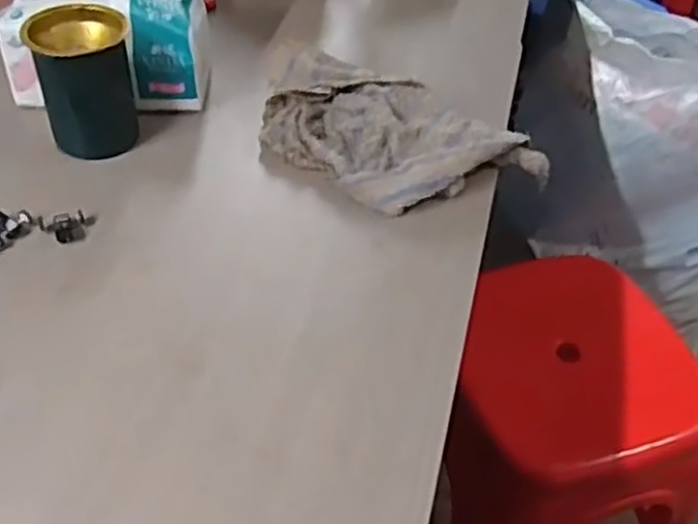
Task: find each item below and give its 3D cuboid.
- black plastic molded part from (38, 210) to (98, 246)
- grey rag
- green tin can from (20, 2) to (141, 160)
[{"bbox_3d":[-0.206,-0.026,0.543,0.038,0.010,0.025,-20,51,-22],"label":"black plastic molded part"},{"bbox_3d":[0.038,-0.098,0.611,0.237,0.052,0.125,18,47,12],"label":"grey rag"},{"bbox_3d":[-0.212,-0.144,0.594,0.073,0.102,0.068,3,46,-3],"label":"green tin can"}]

